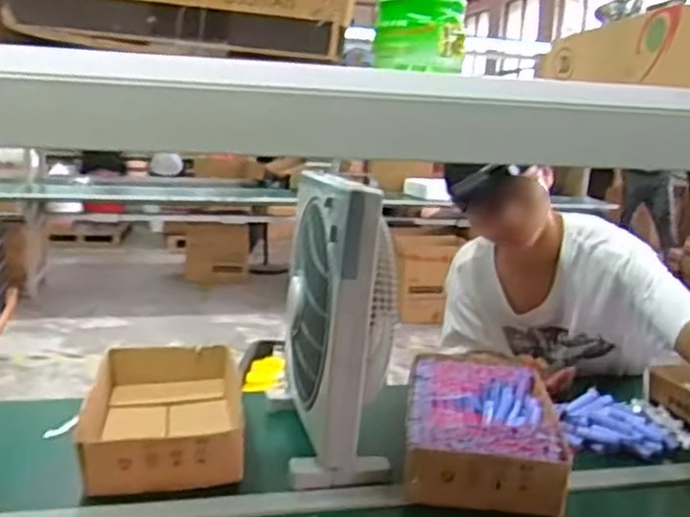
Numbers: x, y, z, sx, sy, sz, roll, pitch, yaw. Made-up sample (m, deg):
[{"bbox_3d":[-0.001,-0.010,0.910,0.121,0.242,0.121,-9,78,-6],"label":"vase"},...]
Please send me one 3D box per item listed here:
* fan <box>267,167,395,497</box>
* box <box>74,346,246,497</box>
[{"bbox_3d":[-0.015,0.104,1.082,0.153,0.398,0.281,2,12,-5],"label":"fan"},{"bbox_3d":[-0.289,0.242,1.146,0.226,0.086,0.420,1,12,-12],"label":"box"}]

